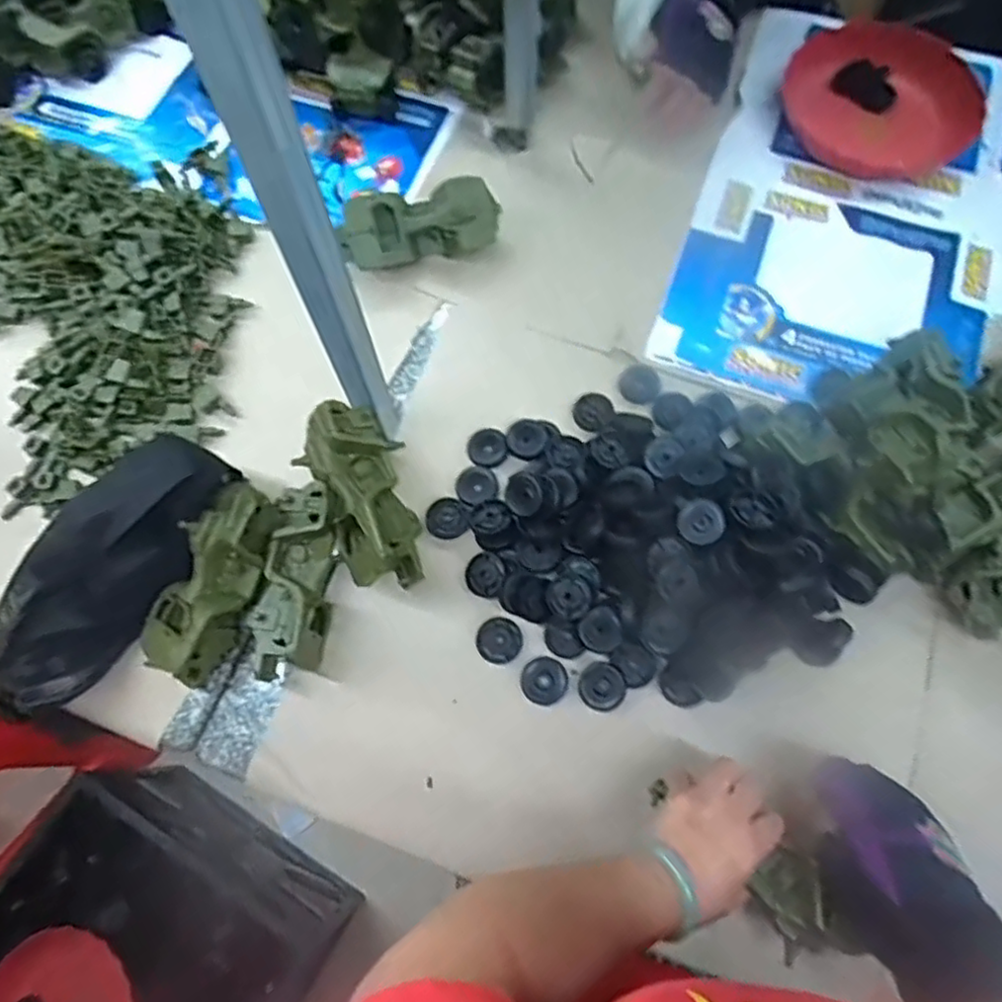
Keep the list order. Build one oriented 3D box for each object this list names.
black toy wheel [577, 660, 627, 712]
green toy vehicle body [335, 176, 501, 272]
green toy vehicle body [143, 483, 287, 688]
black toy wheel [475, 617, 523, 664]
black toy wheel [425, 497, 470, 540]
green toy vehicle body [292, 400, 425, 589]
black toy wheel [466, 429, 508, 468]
[{"bbox_3d":[0.095,0.173,0.621,0.043,0.008,0.043,0,70,1],"label":"black toy wheel"},{"bbox_3d":[-0.094,-0.318,0.765,0.184,0.069,0.066,-14,71,-4],"label":"green toy vehicle body"},{"bbox_3d":[-0.264,0.075,0.614,0.072,0.080,0.185,25,94,10],"label":"green toy vehicle body"},{"bbox_3d":[-0.002,0.134,0.639,0.043,0.008,0.043,0,70,1],"label":"black toy wheel"},{"bbox_3d":[-0.056,0.016,0.679,0.044,0.013,0.045,0,70,1],"label":"black toy wheel"},{"bbox_3d":[-0.124,-0.006,0.602,0.085,0.055,0.174,-28,72,-9],"label":"green toy vehicle body"},{"bbox_3d":[-0.014,-0.057,0.711,0.042,0.016,0.043,0,70,1],"label":"black toy wheel"}]

